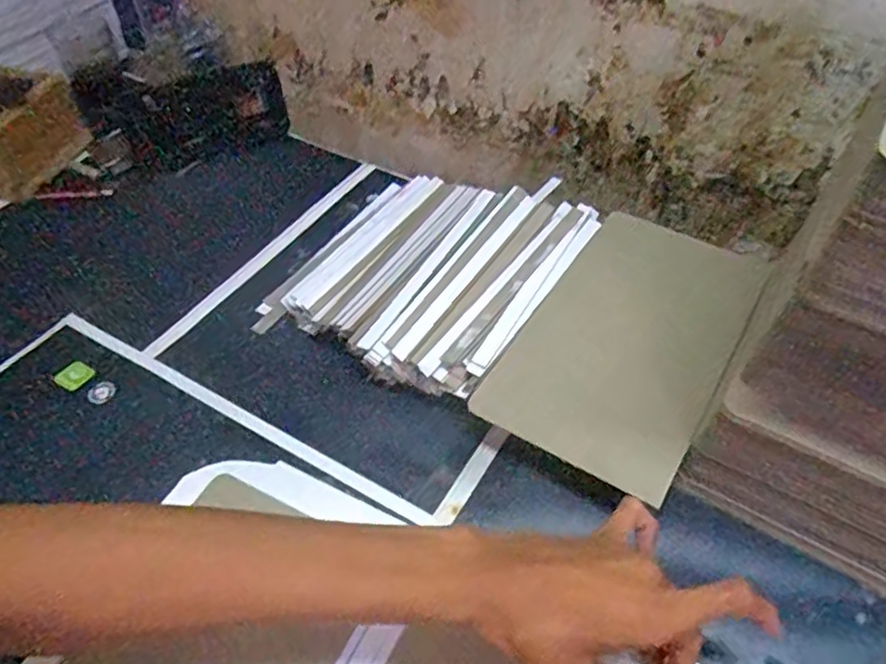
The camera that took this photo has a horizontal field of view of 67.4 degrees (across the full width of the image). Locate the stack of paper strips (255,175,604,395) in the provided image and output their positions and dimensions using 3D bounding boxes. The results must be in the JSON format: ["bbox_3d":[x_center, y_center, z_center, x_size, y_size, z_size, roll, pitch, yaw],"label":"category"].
[{"bbox_3d":[-0.011,-0.060,0.593,0.217,0.048,0.240,25,52,20],"label":"stack of paper strips"}]

